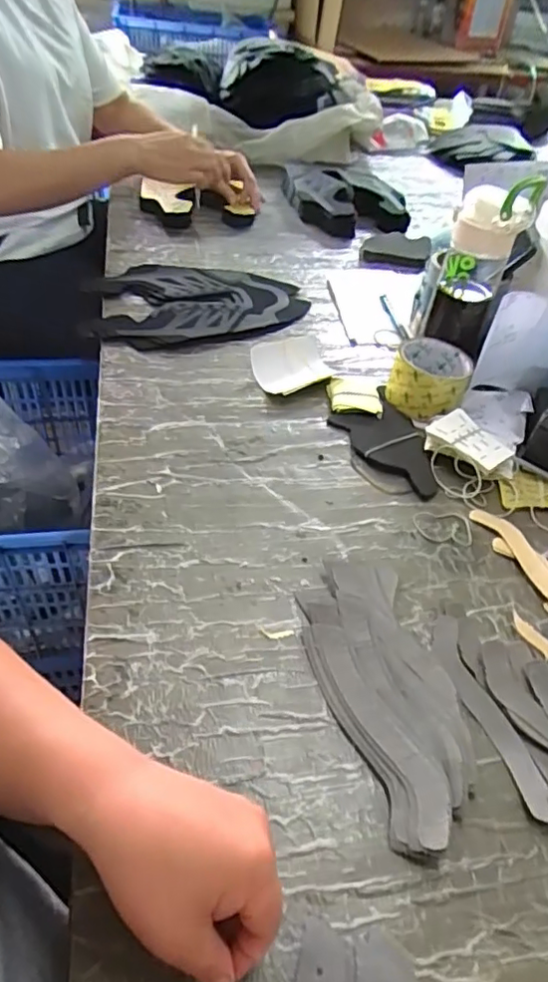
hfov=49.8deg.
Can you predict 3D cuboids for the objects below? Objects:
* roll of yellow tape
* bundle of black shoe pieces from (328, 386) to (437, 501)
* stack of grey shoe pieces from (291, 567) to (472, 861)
[{"bbox_3d":[0.183,-0.132,0.704,0.089,0.058,0.091,17,45,10],"label":"roll of yellow tape"},{"bbox_3d":[0.134,-0.053,0.654,0.088,0.011,0.157,-21,51,-26],"label":"bundle of black shoe pieces"},{"bbox_3d":[0.085,0.142,0.442,0.095,0.021,0.217,-8,46,-15],"label":"stack of grey shoe pieces"}]

